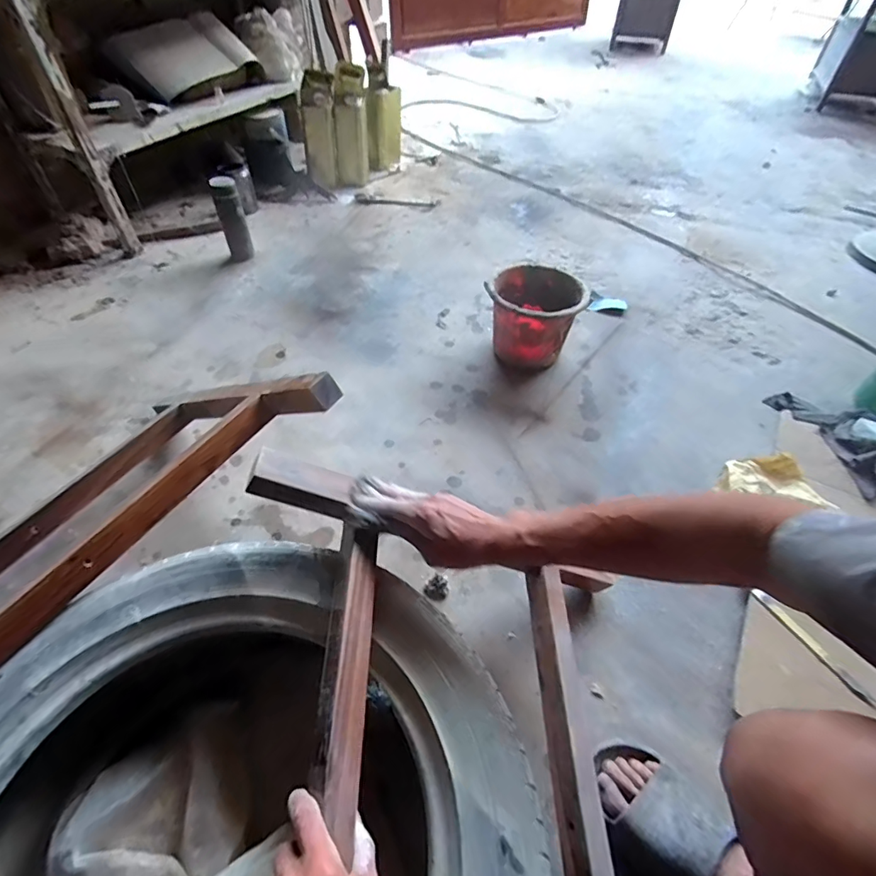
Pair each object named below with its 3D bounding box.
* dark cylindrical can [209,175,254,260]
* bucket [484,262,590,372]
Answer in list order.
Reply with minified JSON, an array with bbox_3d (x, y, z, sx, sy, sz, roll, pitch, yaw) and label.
[{"bbox_3d":[-0.575,-0.612,1.328,0.064,0.219,0.059,1,50,-1],"label":"dark cylindrical can"},{"bbox_3d":[0.220,-0.276,1.120,0.201,0.185,0.209,1,50,-1],"label":"bucket"}]

